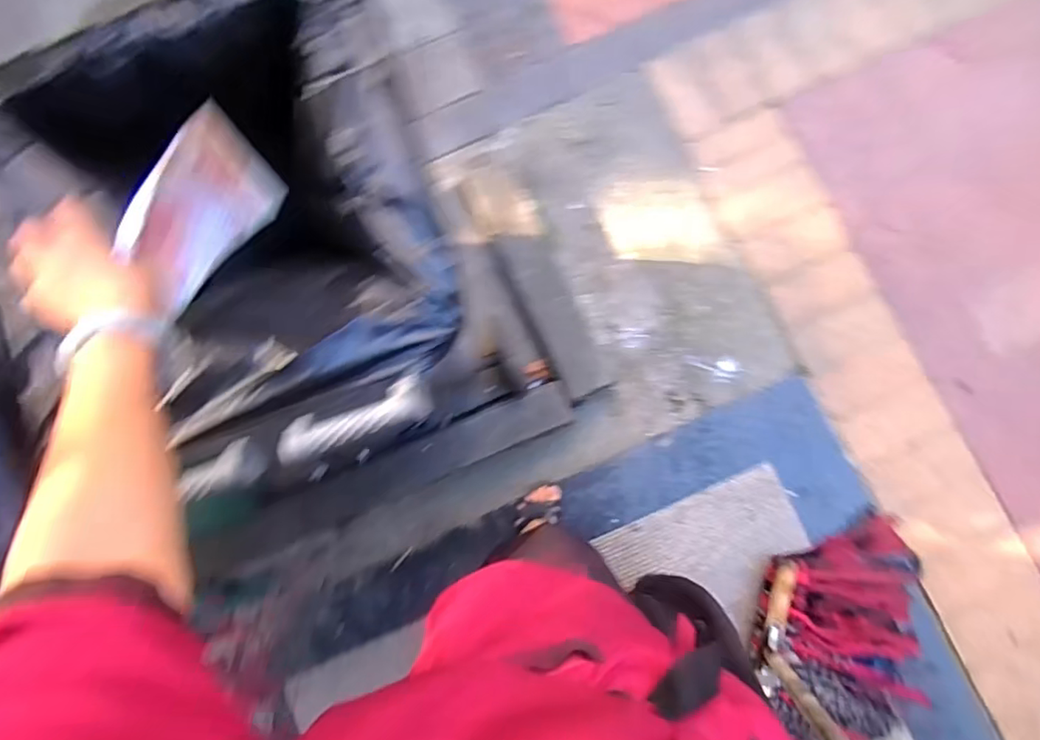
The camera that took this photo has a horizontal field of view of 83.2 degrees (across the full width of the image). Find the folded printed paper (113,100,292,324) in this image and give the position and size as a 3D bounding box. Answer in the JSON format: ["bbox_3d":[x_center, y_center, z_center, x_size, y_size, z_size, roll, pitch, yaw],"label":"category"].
[{"bbox_3d":[-0.302,-0.149,0.549,0.023,0.146,0.164,27,74,16],"label":"folded printed paper"}]

